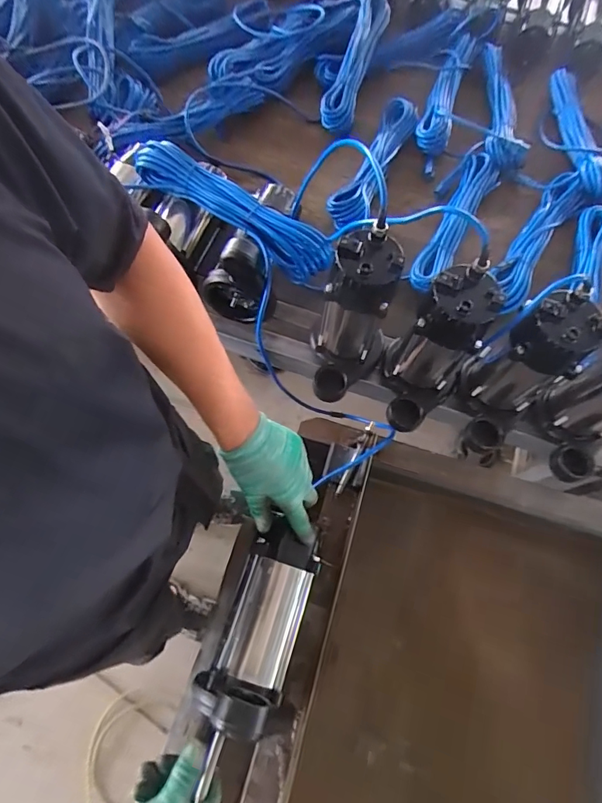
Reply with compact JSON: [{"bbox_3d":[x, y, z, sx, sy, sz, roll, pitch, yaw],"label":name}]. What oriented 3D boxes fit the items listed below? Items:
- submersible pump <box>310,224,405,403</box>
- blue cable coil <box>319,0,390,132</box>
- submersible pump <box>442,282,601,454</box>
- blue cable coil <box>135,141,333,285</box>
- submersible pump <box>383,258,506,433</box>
[{"bbox_3d":[0.077,-0.110,0.647,0.109,0.234,0.146,13,68,2],"label":"submersible pump"},{"bbox_3d":[0.117,-0.725,0.964,0.067,0.091,0.329,17,69,4],"label":"blue cable coil"},{"bbox_3d":[0.297,-0.035,0.624,0.113,0.229,0.134,41,72,13],"label":"submersible pump"},{"bbox_3d":[-0.110,-0.308,0.718,0.358,0.082,0.062,33,71,10],"label":"blue cable coil"},{"bbox_3d":[0.187,-0.059,0.631,0.113,0.229,0.144,19,69,5],"label":"submersible pump"}]

